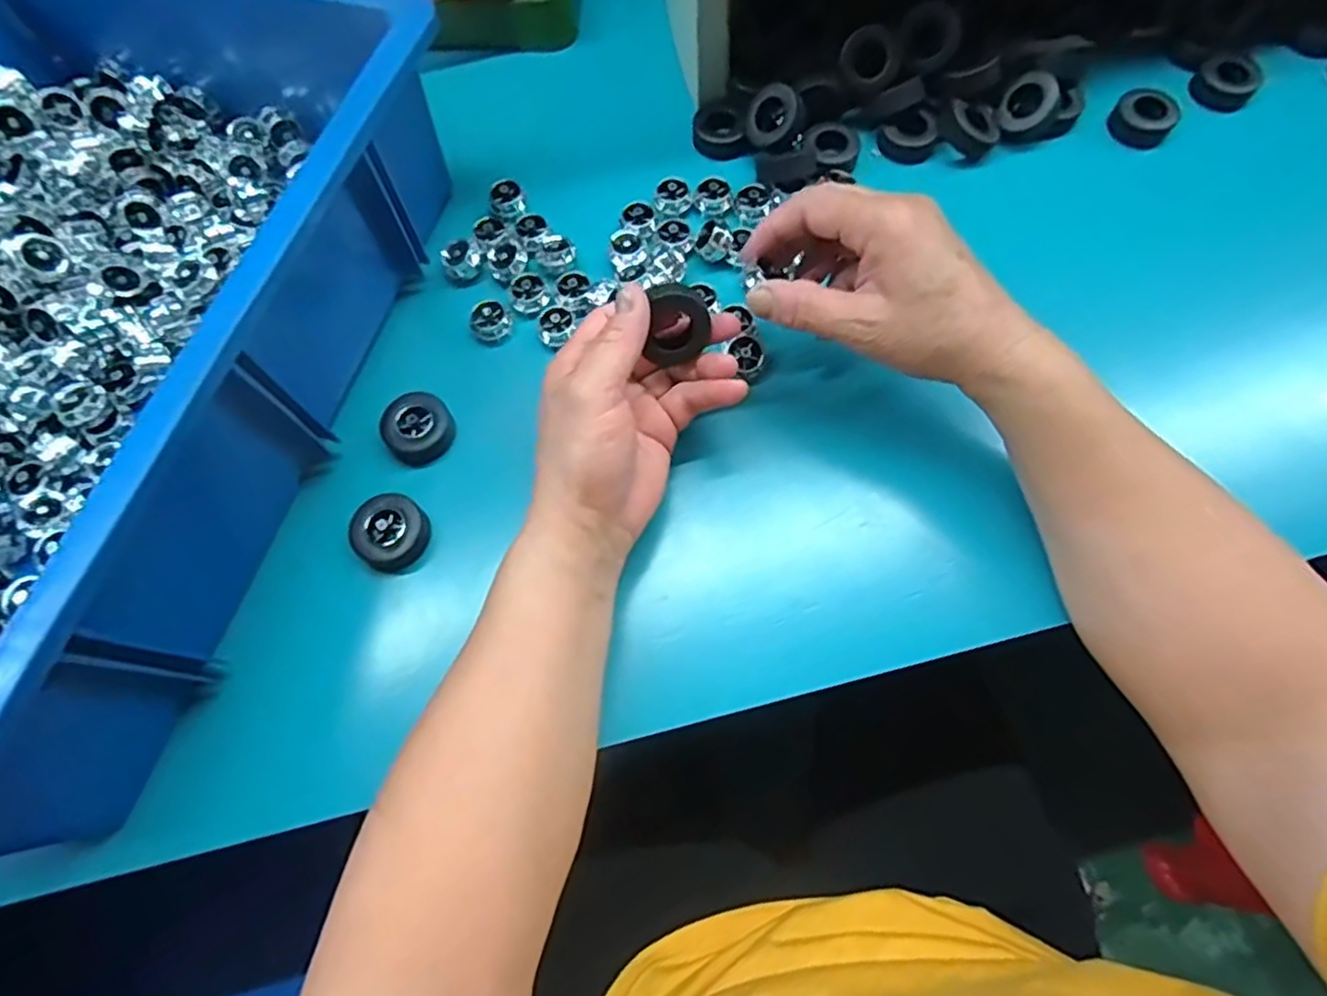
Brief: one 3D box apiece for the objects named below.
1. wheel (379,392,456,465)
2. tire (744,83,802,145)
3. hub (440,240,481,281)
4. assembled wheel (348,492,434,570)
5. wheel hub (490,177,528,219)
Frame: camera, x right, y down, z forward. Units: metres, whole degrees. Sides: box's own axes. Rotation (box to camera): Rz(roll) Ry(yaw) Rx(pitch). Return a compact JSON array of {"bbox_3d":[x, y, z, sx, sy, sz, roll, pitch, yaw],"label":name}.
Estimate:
[{"bbox_3d":[-0.135,-0.039,0.368,0.036,0.014,0.036,0,71,1],"label":"wheel"},{"bbox_3d":[0.069,-0.242,0.424,0.036,0.016,0.036,-33,79,35],"label":"tire"},{"bbox_3d":[-0.124,-0.146,0.412,0.021,0.015,0.018,-28,73,-8],"label":"hub"},{"bbox_3d":[-0.141,0.017,0.346,0.035,0.017,0.037,0,71,1],"label":"assembled wheel"},{"bbox_3d":[-0.098,-0.190,0.426,0.022,0.011,0.023,0,71,1],"label":"wheel hub"}]

